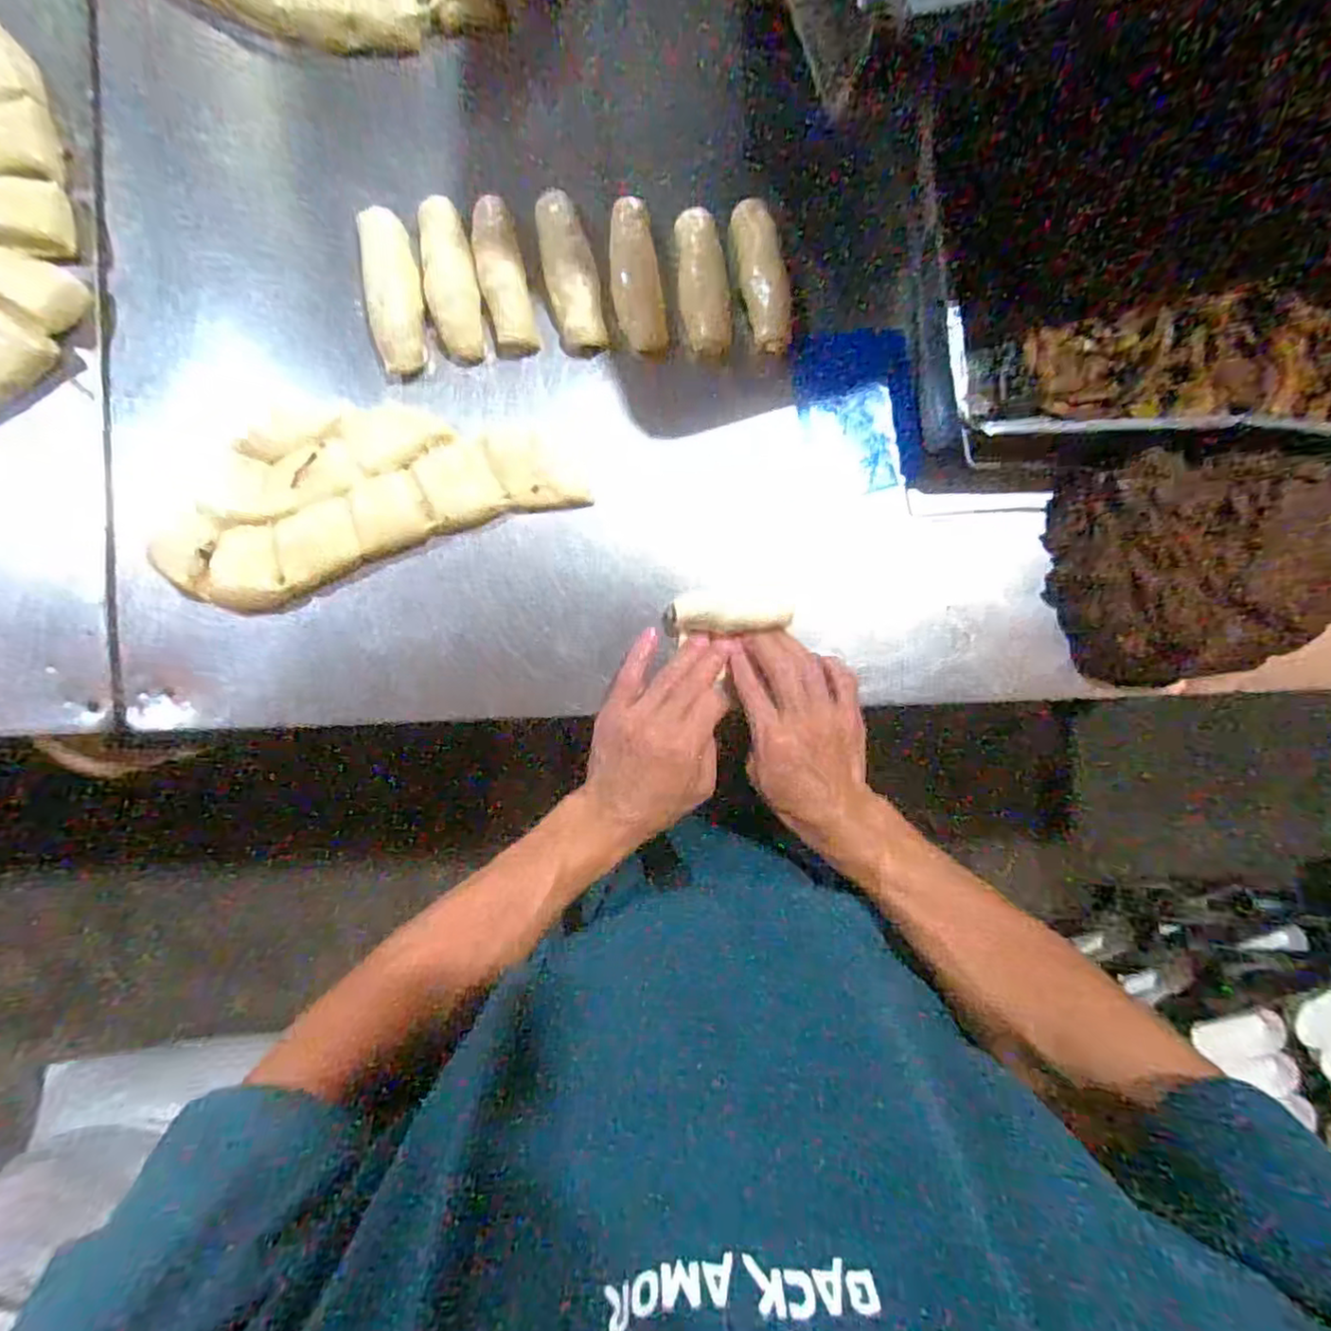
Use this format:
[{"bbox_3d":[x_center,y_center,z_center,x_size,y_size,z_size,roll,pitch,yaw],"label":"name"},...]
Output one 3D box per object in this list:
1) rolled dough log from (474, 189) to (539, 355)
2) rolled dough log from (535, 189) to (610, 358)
[{"bbox_3d":[-0.111,-0.267,0.456,0.031,0.020,0.102,-11,89,-2],"label":"rolled dough log"},{"bbox_3d":[-0.067,-0.276,0.463,0.033,0.023,0.110,-12,89,-2],"label":"rolled dough log"}]

